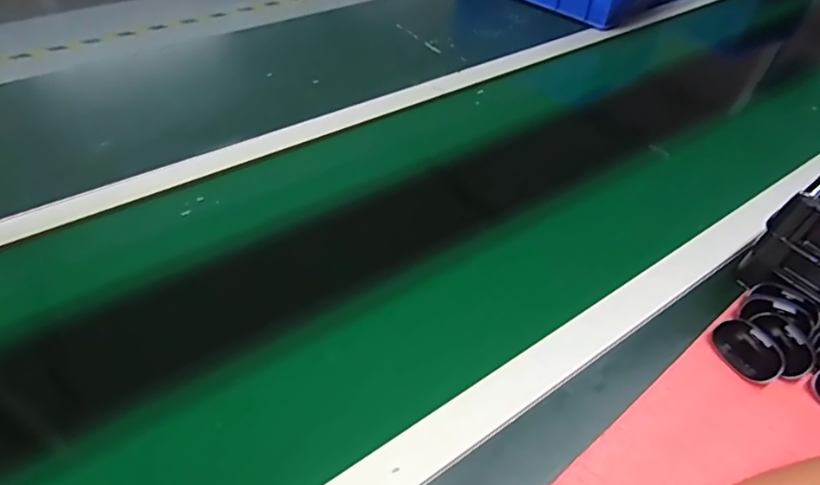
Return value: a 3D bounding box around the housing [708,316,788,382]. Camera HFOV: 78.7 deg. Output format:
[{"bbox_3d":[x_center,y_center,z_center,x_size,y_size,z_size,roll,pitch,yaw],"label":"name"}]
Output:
[{"bbox_3d":[0.299,0.095,0.445,0.017,0.039,0.058,11,36,-38],"label":"housing"}]

